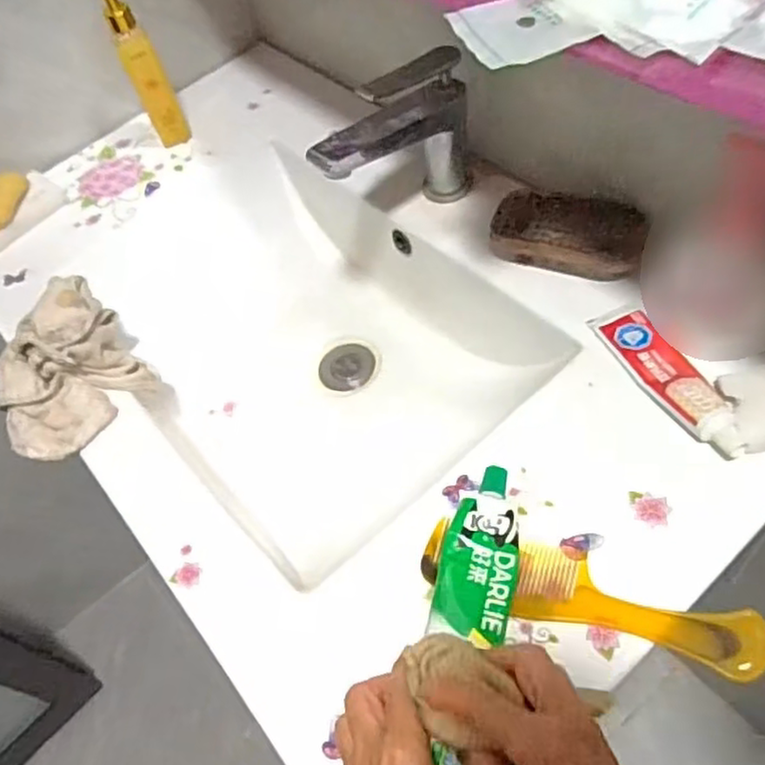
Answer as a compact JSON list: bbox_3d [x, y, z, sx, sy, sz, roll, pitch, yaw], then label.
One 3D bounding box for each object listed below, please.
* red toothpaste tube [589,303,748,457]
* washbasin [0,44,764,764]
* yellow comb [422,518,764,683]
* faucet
[{"bbox_3d":[0.209,-0.006,0.505,0.038,0.016,0.145,-19,48,-9],"label":"red toothpaste tube"},{"bbox_3d":[-0.071,-0.043,0.654,0.430,0.210,0.758,-42,67,-15],"label":"washbasin"},{"bbox_3d":[0.125,0.132,0.431,0.206,0.011,0.047,11,61,20],"label":"yellow comb"},{"bbox_3d":[0.008,-0.204,0.617,0.151,0.118,0.062,-27,64,-9],"label":"faucet"}]

